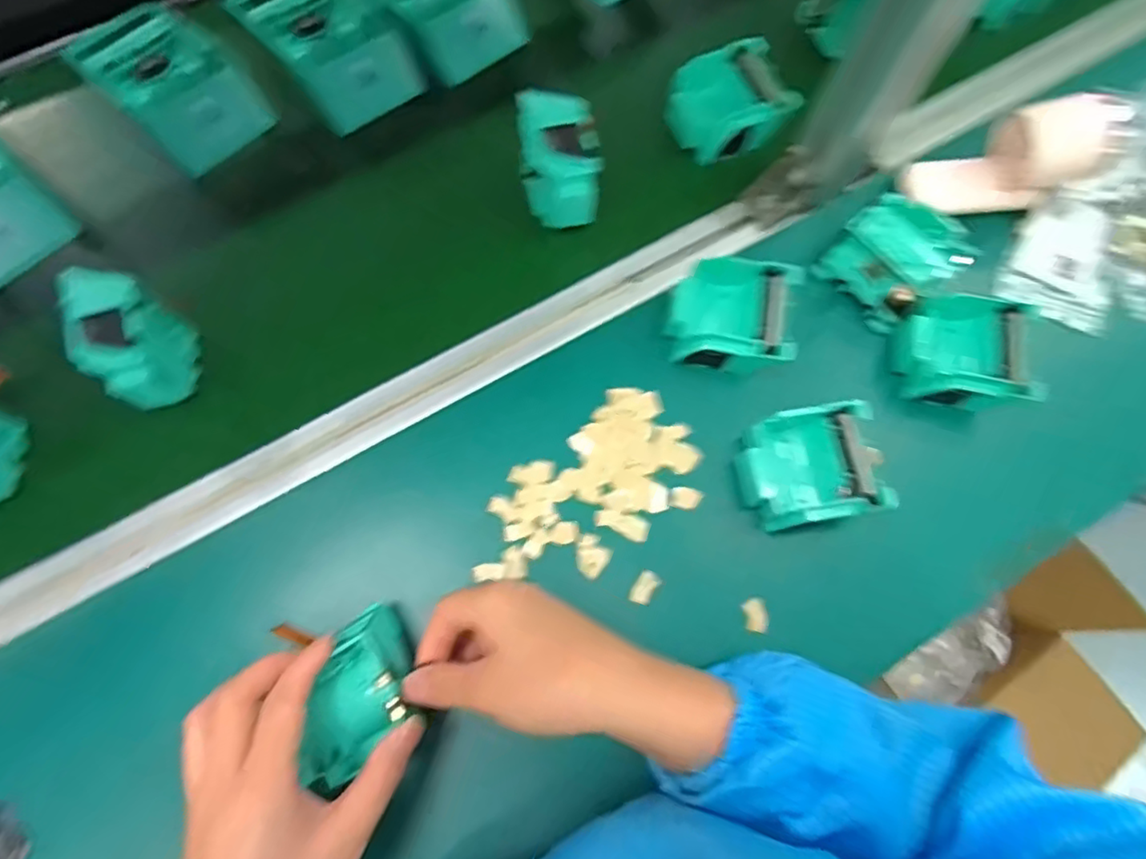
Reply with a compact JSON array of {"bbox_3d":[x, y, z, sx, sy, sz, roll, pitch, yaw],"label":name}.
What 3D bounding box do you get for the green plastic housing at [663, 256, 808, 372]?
[{"bbox_3d":[0.111,-0.081,0.449,0.084,0.036,0.077,9,73,2],"label":"green plastic housing"}]

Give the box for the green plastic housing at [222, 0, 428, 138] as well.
[{"bbox_3d":[-0.201,-0.326,0.512,0.098,0.043,0.183,-38,77,-11],"label":"green plastic housing"}]

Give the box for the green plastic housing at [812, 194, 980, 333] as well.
[{"bbox_3d":[0.237,-0.127,0.465,0.083,0.036,0.075,-42,78,-12],"label":"green plastic housing"}]

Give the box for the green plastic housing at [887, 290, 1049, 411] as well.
[{"bbox_3d":[0.274,-0.057,0.446,0.081,0.035,0.083,3,73,0],"label":"green plastic housing"}]

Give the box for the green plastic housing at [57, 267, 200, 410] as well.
[{"bbox_3d":[-0.281,-0.053,0.411,0.045,0.071,0.078,-21,75,-7],"label":"green plastic housing"}]

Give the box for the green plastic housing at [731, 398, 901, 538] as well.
[{"bbox_3d":[0.153,0.025,0.418,0.085,0.035,0.073,-9,74,-3],"label":"green plastic housing"}]

